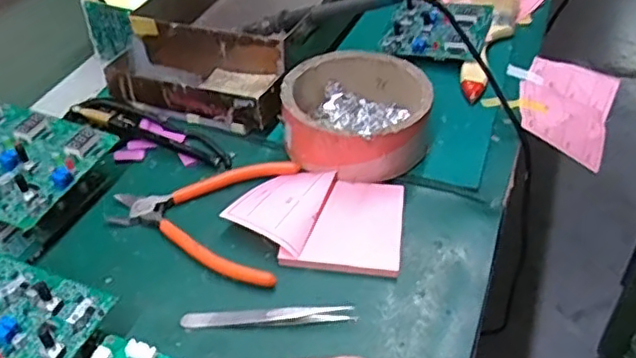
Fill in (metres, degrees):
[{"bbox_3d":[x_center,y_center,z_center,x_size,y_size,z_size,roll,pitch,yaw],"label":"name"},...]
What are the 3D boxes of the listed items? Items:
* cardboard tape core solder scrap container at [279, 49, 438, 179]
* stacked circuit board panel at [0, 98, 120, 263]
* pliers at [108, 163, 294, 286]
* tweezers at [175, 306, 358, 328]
[{"bbox_3d":[0.033,-0.059,0.535,0.120,0.049,0.128,4,43,7],"label":"cardboard tape core solder scrap container"},{"bbox_3d":[-0.250,-0.006,0.491,0.147,0.049,0.119,15,46,17],"label":"stacked circuit board panel"},{"bbox_3d":[-0.091,0.026,0.482,0.134,0.009,0.121,3,43,5],"label":"pliers"},{"bbox_3d":[-0.033,0.091,0.417,0.114,0.007,0.013,-2,43,0],"label":"tweezers"}]

